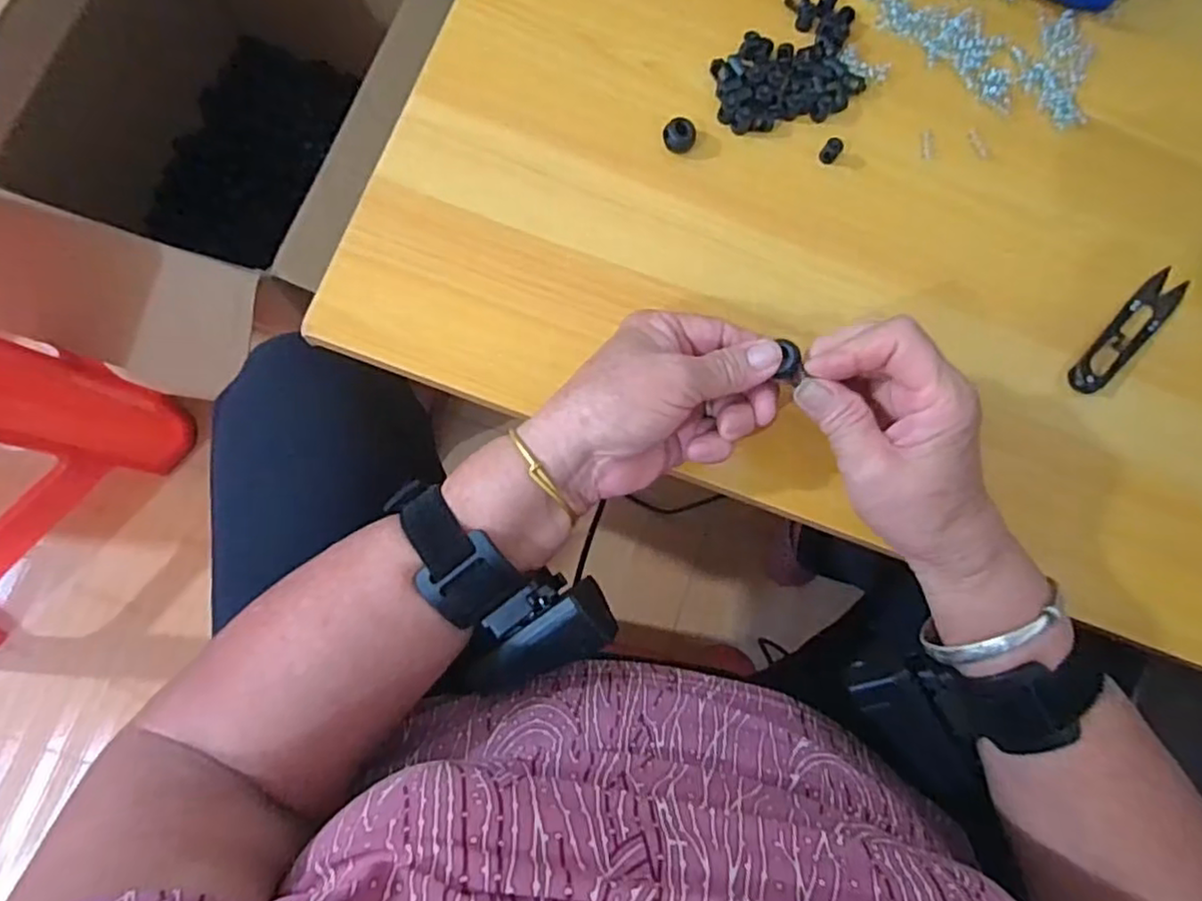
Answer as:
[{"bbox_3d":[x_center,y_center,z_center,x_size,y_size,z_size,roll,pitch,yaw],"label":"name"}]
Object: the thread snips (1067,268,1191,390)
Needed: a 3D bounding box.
[{"bbox_3d":[0.297,-0.067,0.377,0.097,0.006,0.021,-42,87,-11],"label":"thread snips"}]

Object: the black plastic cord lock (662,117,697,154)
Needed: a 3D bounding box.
[{"bbox_3d":[0.043,-0.172,0.370,0.018,0.012,0.015,20,79,-3],"label":"black plastic cord lock"}]

